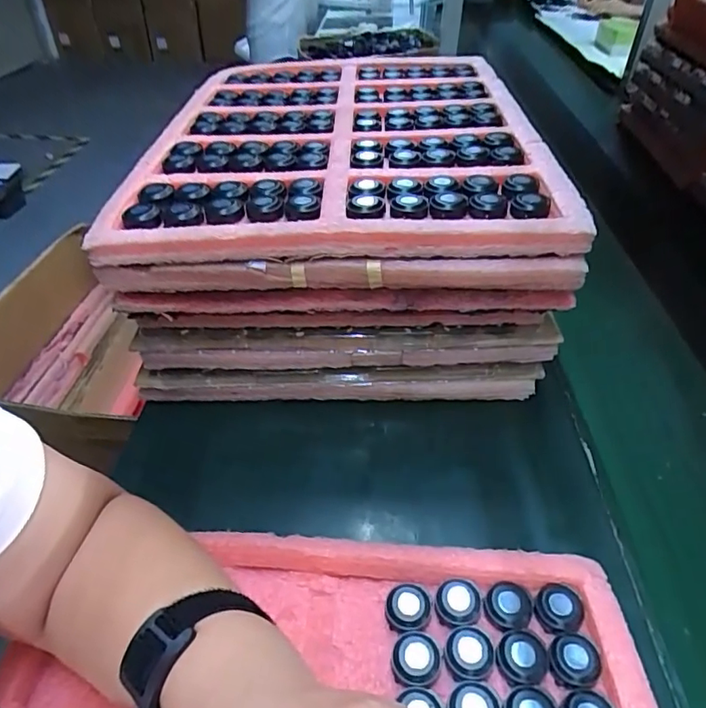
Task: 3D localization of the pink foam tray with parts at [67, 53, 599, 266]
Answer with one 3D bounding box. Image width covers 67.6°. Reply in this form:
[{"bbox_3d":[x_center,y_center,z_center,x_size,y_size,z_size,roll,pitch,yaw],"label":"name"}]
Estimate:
[{"bbox_3d":[-0.009,-0.253,0.568,0.362,0.032,0.501,2,41,0],"label":"pink foam tray with parts"}]

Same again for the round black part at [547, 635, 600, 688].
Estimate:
[{"bbox_3d":[0.130,0.180,0.311,0.028,0.008,0.030,1,41,-1],"label":"round black part"}]

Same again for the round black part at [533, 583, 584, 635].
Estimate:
[{"bbox_3d":[0.131,0.162,0.336,0.028,0.010,0.028,1,41,-1],"label":"round black part"}]

